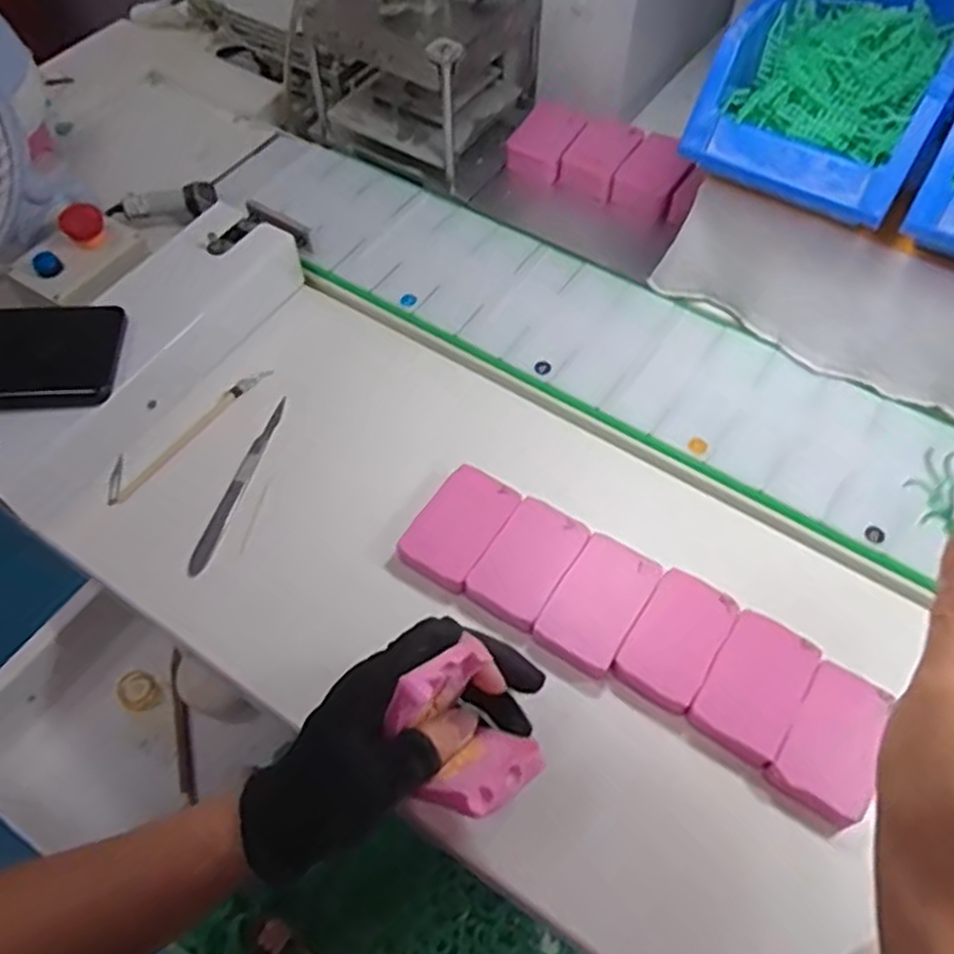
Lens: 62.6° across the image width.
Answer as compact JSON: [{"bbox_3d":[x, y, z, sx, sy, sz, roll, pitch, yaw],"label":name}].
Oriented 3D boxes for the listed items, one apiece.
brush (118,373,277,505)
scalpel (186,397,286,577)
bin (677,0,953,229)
[{"bbox_3d":[-0.185,-0.030,0.514,0.013,0.005,0.126,34,63,20],"label":"brush"},{"bbox_3d":[-0.150,0.003,0.496,0.011,0.004,0.130,13,58,8],"label":"scalpel"},{"bbox_3d":[0.221,-0.244,0.467,0.123,0.069,0.186,30,62,18],"label":"bin"}]

